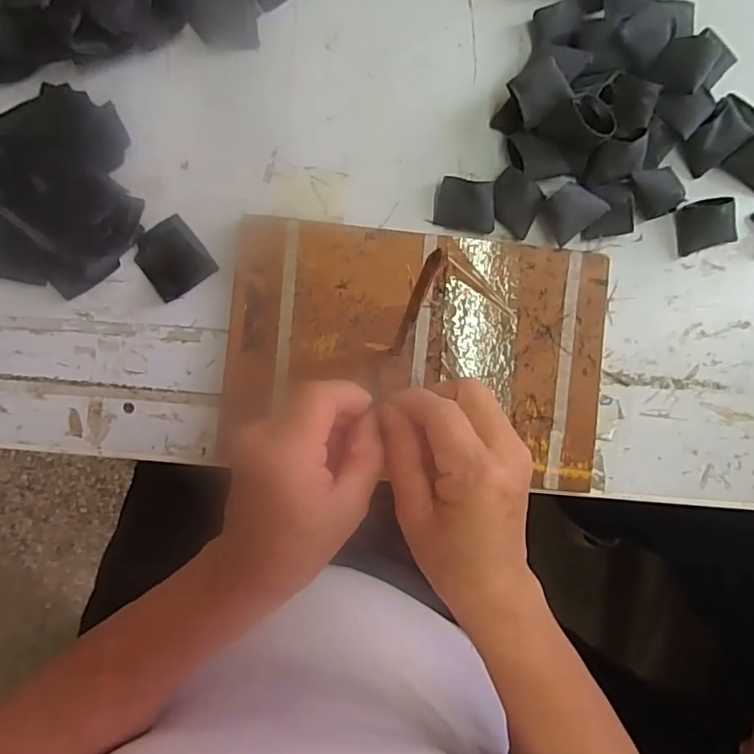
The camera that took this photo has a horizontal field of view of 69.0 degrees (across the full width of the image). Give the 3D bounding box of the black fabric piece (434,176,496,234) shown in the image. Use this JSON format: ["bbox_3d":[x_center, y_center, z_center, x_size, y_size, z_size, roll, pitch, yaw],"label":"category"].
[{"bbox_3d":[0.067,-0.127,0.407,0.044,0.020,0.032,11,87,-2],"label":"black fabric piece"}]

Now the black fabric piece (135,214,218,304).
[{"bbox_3d":[-0.151,-0.088,0.402,0.047,0.004,0.052,-37,89,-3],"label":"black fabric piece"}]

